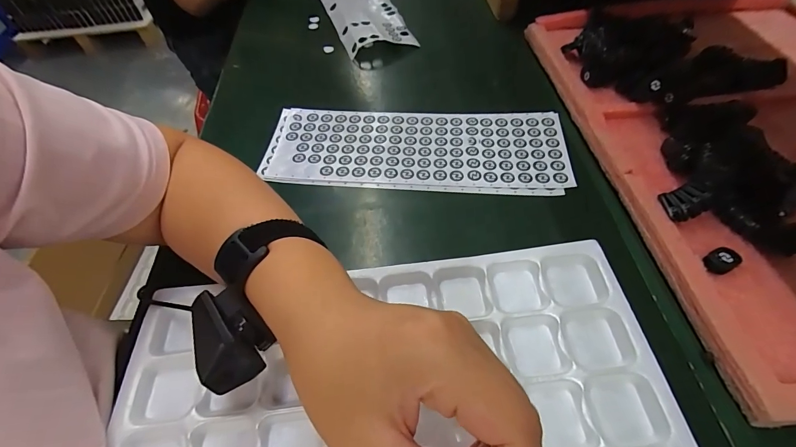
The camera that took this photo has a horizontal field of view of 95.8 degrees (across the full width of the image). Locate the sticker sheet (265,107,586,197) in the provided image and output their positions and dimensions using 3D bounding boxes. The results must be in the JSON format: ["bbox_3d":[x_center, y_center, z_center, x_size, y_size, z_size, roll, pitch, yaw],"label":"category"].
[{"bbox_3d":[0.015,-0.083,0.383,0.310,0.008,0.111,2,55,7],"label":"sticker sheet"}]

